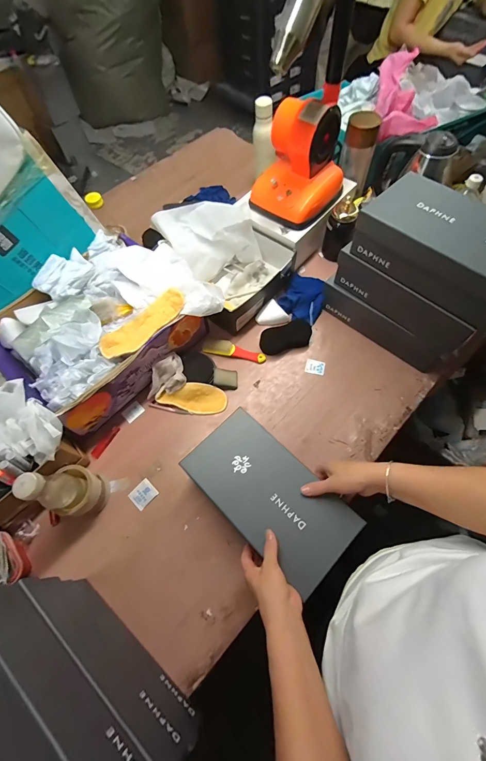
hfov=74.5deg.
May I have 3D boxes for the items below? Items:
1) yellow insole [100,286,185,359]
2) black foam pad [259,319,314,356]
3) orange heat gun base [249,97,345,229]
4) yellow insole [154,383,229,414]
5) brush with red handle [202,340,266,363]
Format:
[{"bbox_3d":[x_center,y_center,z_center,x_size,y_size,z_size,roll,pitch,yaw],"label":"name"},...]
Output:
[{"bbox_3d":[-0.204,-0.117,0.666,0.198,0.020,0.066,-41,69,-16],"label":"yellow insole"},{"bbox_3d":[0.107,-0.108,0.799,0.128,0.008,0.067,-16,99,-4],"label":"black foam pad"},{"bbox_3d":[0.136,-0.529,0.782,0.172,0.209,0.195,31,70,16],"label":"orange heat gun base"},{"bbox_3d":[-0.117,0.038,0.734,0.159,0.016,0.067,10,88,1],"label":"yellow insole"},{"bbox_3d":[-0.022,-0.073,0.788,0.154,0.021,0.037,9,65,7],"label":"brush with red handle"}]

